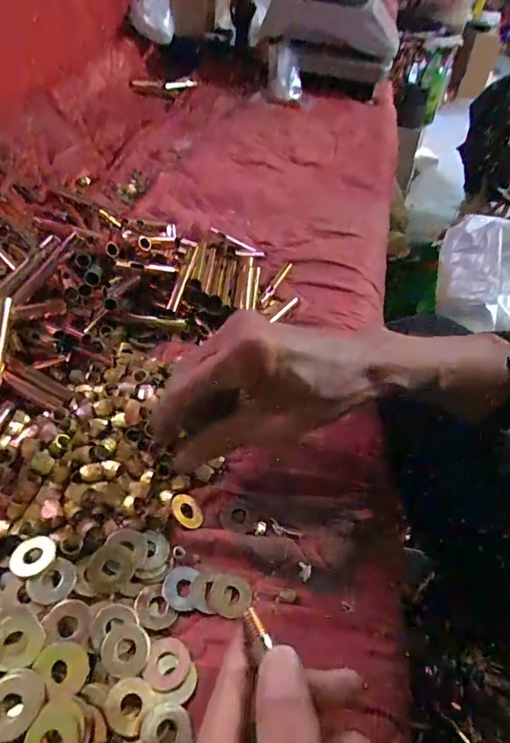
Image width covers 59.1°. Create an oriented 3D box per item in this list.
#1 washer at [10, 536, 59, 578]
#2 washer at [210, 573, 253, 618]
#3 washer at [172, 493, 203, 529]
[{"bbox_3d":[-0.125,0.104,0.254,0.024,0.004,0.022,3,46,-3],"label":"washer"},{"bbox_3d":[-0.014,0.131,0.264,0.023,0.004,0.023,11,46,4],"label":"washer"},{"bbox_3d":[-0.044,0.091,0.294,0.024,0.004,0.019,40,31,15],"label":"washer"}]

